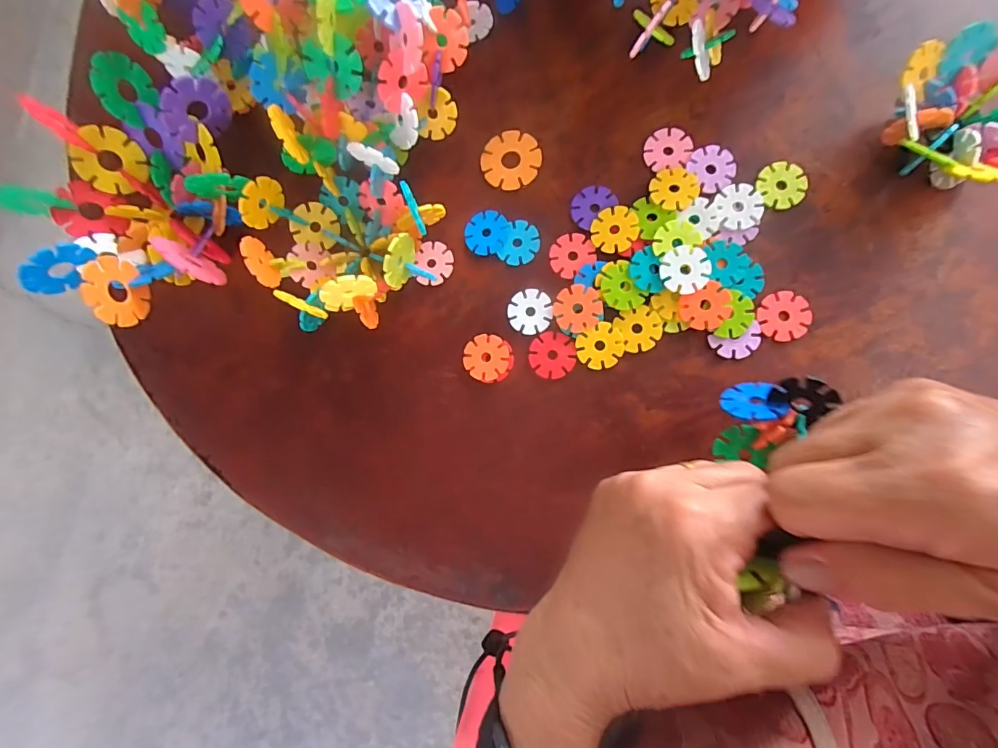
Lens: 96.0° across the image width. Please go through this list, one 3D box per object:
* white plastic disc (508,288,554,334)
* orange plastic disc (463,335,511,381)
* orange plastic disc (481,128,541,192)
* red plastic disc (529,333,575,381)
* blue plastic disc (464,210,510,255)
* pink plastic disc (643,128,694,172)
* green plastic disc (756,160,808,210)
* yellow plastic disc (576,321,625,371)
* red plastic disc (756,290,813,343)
[{"bbox_3d":[0.022,-0.044,0.315,0.031,0.004,0.032,-9,83,7],"label":"white plastic disc"},{"bbox_3d":[-0.008,-0.012,0.316,0.031,0.005,0.030,-1,84,8],"label":"orange plastic disc"},{"bbox_3d":[0.009,-0.156,0.326,0.041,0.004,0.043,-1,84,8],"label":"orange plastic disc"},{"bbox_3d":[0.037,-0.013,0.309,0.031,0.004,0.032,-9,83,7],"label":"red plastic disc"},{"bbox_3d":[-0.009,-0.102,0.324,0.031,0.004,0.032,-1,84,8],"label":"blue plastic disc"},{"bbox_3d":[0.117,-0.156,0.310,0.032,0.004,0.028,-5,84,8],"label":"pink plastic disc"},{"bbox_3d":[0.188,-0.126,0.298,0.029,0.004,0.030,-1,84,8],"label":"green plastic disc"},{"bbox_3d":[0.069,-0.018,0.305,0.031,0.004,0.028,-30,81,4],"label":"yellow plastic disc"},{"bbox_3d":[0.185,-0.037,0.291,0.031,0.004,0.032,-1,84,8],"label":"red plastic disc"}]

